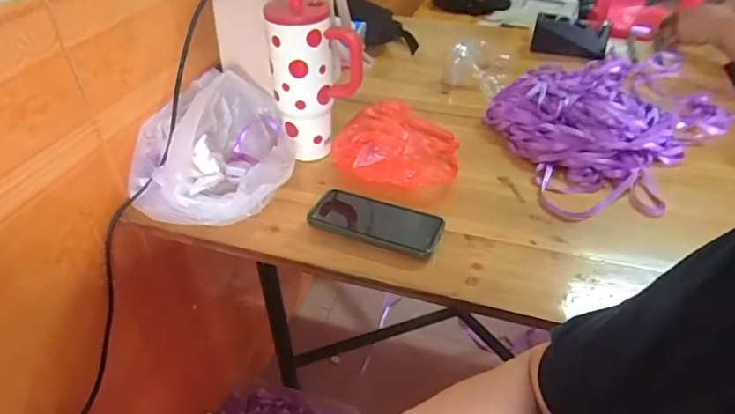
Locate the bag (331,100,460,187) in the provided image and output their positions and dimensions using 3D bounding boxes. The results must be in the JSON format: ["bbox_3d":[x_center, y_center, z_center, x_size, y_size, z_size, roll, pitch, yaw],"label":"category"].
[{"bbox_3d":[0.051,-0.099,0.736,0.175,0.052,0.183,12,41,14],"label":"bag"}]

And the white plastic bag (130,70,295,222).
[{"bbox_3d":[-0.211,-0.090,0.681,0.211,0.110,0.276,-2,40,-2],"label":"white plastic bag"}]

